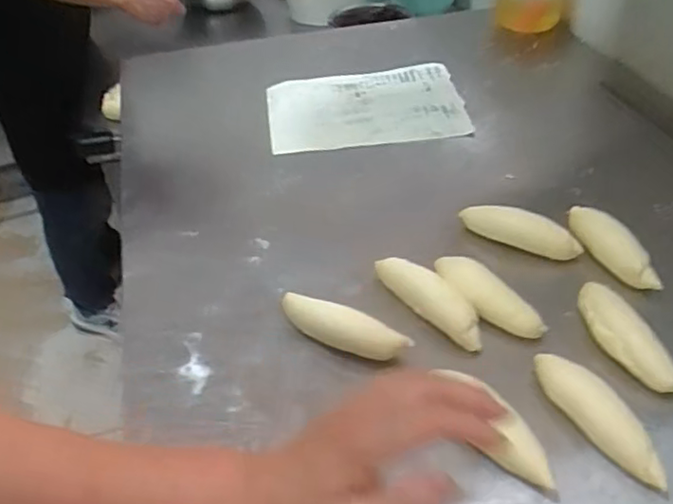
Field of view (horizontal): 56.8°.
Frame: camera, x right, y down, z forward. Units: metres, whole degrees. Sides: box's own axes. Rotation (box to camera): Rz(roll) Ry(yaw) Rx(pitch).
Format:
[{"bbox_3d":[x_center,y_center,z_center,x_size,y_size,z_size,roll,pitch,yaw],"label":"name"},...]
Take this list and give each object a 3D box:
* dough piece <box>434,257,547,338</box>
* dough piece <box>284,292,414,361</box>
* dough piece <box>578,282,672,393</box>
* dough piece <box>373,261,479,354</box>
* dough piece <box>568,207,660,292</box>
[{"bbox_3d":[0.129,0.039,0.538,0.029,0.031,0.106,-30,48,-27],"label":"dough piece"},{"bbox_3d":[0.004,0.064,0.524,0.116,0.024,0.033,15,45,20],"label":"dough piece"},{"bbox_3d":[0.227,0.069,0.500,0.034,0.030,0.111,-13,43,-11],"label":"dough piece"},{"bbox_3d":[0.081,0.042,0.544,0.033,0.031,0.114,-35,50,-31],"label":"dough piece"},{"bbox_3d":[0.253,-0.003,0.577,0.031,0.036,0.106,-21,45,-19],"label":"dough piece"}]

